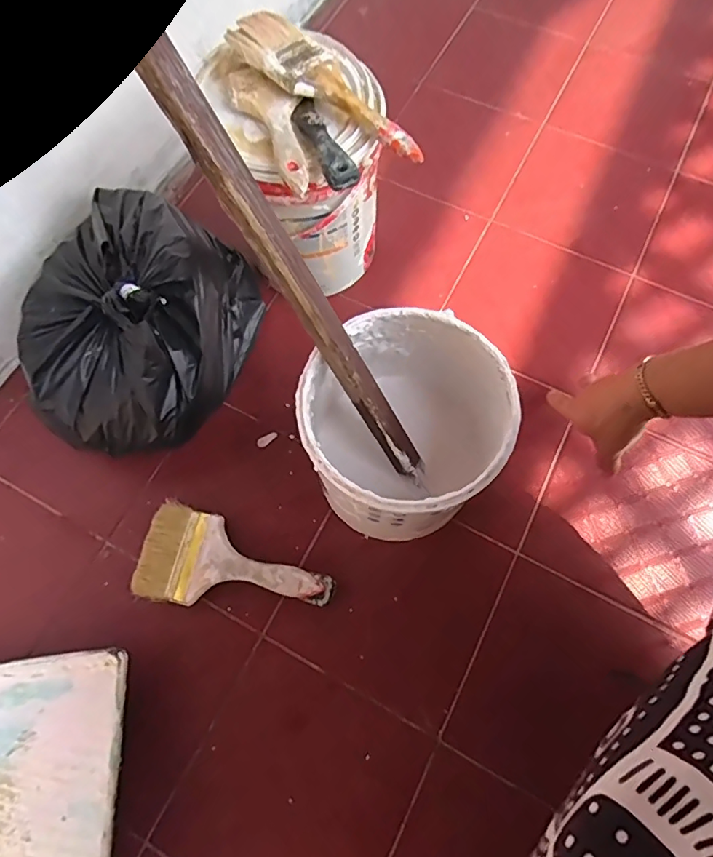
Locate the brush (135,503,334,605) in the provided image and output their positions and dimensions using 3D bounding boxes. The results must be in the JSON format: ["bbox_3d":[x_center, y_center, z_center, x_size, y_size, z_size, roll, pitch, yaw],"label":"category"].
[{"bbox_3d":[-0.129,0.151,0.541,0.204,0.027,0.096,17,72,6],"label":"brush"}]

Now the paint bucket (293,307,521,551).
[{"bbox_3d":[0.044,0.003,0.493,0.176,0.151,0.175,0,71,0],"label":"paint bucket"}]

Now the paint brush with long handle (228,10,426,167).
[{"bbox_3d":[-0.023,-0.317,0.479,0.203,0.017,0.065,37,75,-2],"label":"paint brush with long handle"}]

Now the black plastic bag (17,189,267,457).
[{"bbox_3d":[-0.232,-0.111,0.566,0.187,0.159,0.281,17,72,6],"label":"black plastic bag"}]

